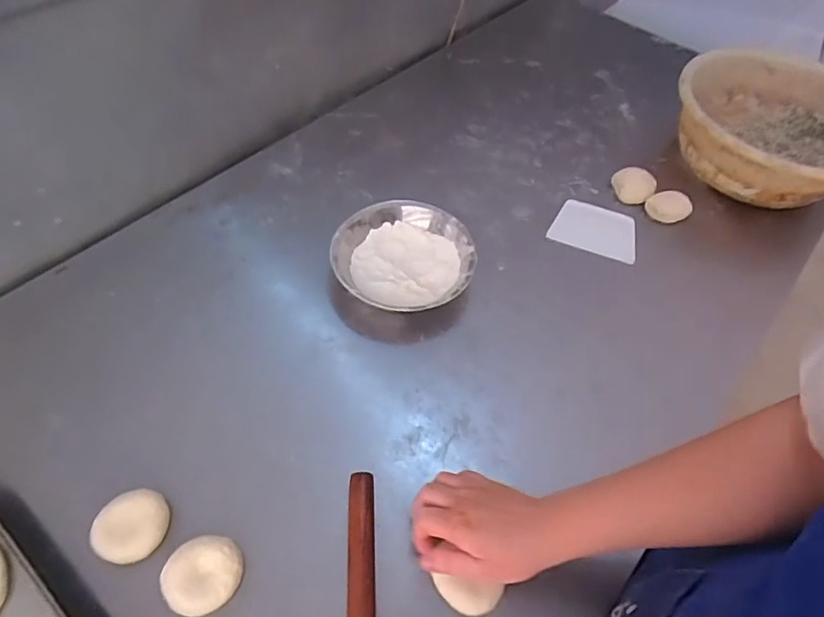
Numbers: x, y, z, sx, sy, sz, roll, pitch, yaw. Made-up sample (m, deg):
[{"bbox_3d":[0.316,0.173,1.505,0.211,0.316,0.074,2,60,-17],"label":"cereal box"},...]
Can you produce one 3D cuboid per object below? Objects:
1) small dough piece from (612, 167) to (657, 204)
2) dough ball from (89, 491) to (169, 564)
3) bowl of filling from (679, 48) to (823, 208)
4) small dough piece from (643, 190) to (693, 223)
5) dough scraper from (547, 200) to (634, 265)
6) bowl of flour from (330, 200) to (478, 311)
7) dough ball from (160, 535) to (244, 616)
[{"bbox_3d":[0.365,-0.206,0.844,0.066,0.026,0.062,28,58,15],"label":"small dough piece"},{"bbox_3d":[-0.280,0.221,0.520,0.064,0.037,0.067,2,55,-2],"label":"dough ball"},{"bbox_3d":[0.603,-0.301,0.866,0.317,0.116,0.328,2,55,-2],"label":"bowl of filling"},{"bbox_3d":[0.413,-0.163,0.823,0.072,0.025,0.049,-4,55,-6],"label":"small dough piece"},{"bbox_3d":[0.287,-0.126,0.806,0.129,0.005,0.092,18,64,7],"label":"dough scraper"},{"bbox_3d":[-0.013,-0.064,0.715,0.186,0.056,0.181,2,55,-2],"label":"bowl of flour"},{"bbox_3d":[-0.201,0.260,0.500,0.071,0.036,0.066,2,55,-2],"label":"dough ball"}]

